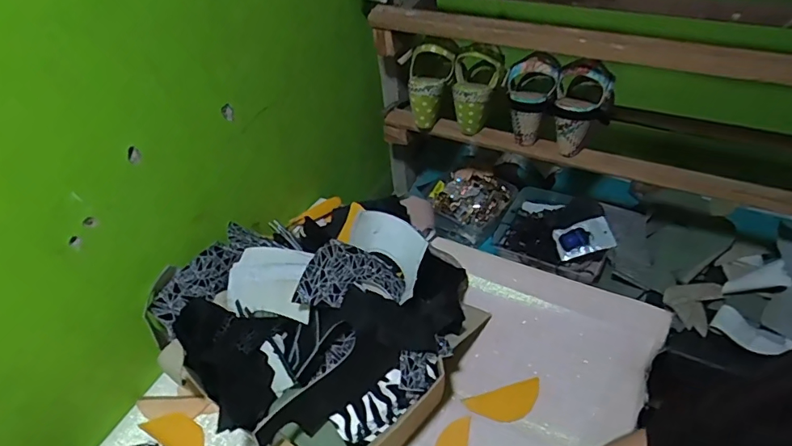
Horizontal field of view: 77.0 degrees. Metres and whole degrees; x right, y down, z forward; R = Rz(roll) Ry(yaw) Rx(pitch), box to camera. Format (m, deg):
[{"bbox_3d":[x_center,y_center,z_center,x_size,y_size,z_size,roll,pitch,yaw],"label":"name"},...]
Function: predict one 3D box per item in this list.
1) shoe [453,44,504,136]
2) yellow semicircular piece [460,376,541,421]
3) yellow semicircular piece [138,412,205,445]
[{"bbox_3d":[0.139,-0.229,0.848,0.082,0.142,0.075,4,45,11],"label":"shoe"},{"bbox_3d":[0.146,0.239,0.660,0.103,0.008,0.044,-15,44,-9],"label":"yellow semicircular piece"},{"bbox_3d":[-0.287,0.278,0.660,0.098,0.009,0.043,26,51,18],"label":"yellow semicircular piece"}]

